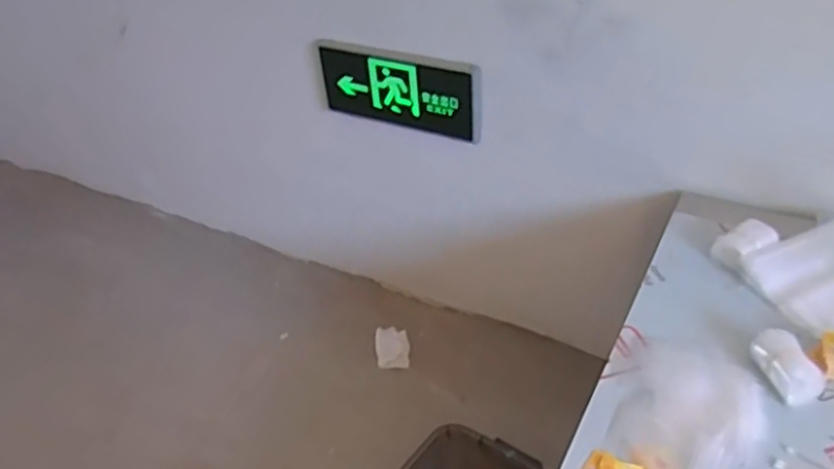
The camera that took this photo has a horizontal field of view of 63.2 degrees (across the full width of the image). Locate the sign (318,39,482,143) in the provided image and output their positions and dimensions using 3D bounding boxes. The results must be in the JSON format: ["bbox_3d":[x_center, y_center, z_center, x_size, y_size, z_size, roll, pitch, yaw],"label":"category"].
[{"bbox_3d":[-0.040,-0.274,1.292,0.356,0.151,0.033,18,44,28],"label":"sign"}]

